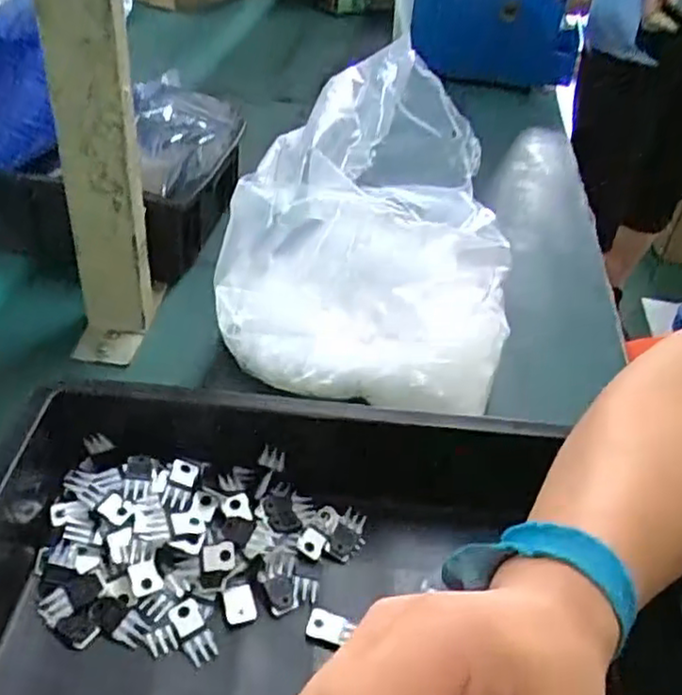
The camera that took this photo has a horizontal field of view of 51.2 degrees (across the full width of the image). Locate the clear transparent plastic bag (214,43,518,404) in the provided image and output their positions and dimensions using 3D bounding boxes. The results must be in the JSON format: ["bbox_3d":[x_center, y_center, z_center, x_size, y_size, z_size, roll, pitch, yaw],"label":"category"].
[{"bbox_3d":[0.014,-0.074,0.495,0.193,0.187,0.164,0,39,-8],"label":"clear transparent plastic bag"}]

